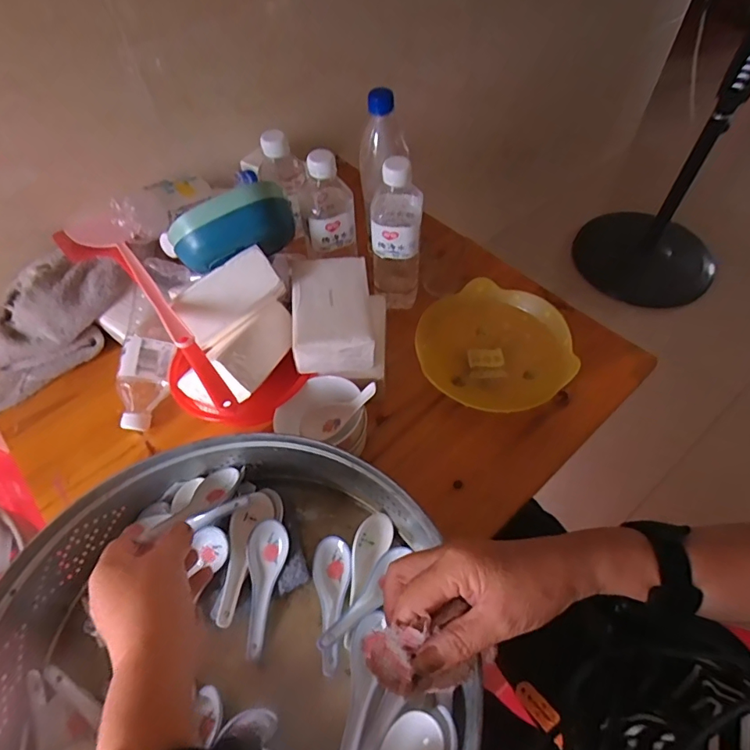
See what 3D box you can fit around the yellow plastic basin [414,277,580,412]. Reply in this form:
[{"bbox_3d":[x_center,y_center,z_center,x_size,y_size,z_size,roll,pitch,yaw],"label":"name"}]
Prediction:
[{"bbox_3d":[0.143,-0.031,0.588,0.172,0.046,0.175,-1,57,2],"label":"yellow plastic basin"}]

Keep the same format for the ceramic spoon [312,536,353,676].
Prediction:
[{"bbox_3d":[-0.042,0.220,0.464,0.039,0.024,0.125,-4,39,0],"label":"ceramic spoon"}]

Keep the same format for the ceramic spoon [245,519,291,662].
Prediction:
[{"bbox_3d":[-0.110,0.207,0.472,0.040,0.019,0.123,6,77,6],"label":"ceramic spoon"}]

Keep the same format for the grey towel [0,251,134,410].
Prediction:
[{"bbox_3d":[-0.432,-0.061,0.626,0.241,0.139,0.095,-34,62,-18],"label":"grey towel"}]

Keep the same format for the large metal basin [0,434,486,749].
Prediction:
[{"bbox_3d":[-0.136,0.250,0.403,0.376,0.112,0.372,-1,57,2],"label":"large metal basin"}]

